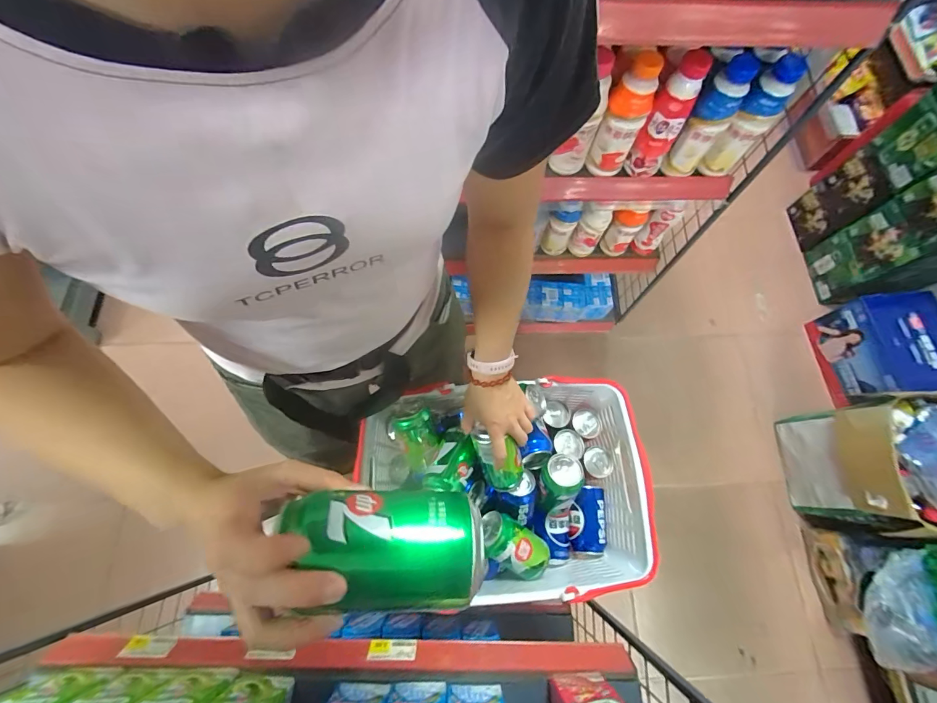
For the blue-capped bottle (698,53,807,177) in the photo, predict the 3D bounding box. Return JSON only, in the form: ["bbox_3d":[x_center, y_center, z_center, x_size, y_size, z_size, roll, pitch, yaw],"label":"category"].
[{"bbox_3d":[0.469,-0.383,0.683,0.056,0.181,0.069,42,76,12],"label":"blue-capped bottle"}]

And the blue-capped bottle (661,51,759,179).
[{"bbox_3d":[0.393,-0.378,0.673,0.059,0.181,0.072,37,75,11],"label":"blue-capped bottle"}]

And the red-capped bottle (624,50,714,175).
[{"bbox_3d":[0.323,-0.374,0.662,0.055,0.185,0.055,33,74,9],"label":"red-capped bottle"}]

